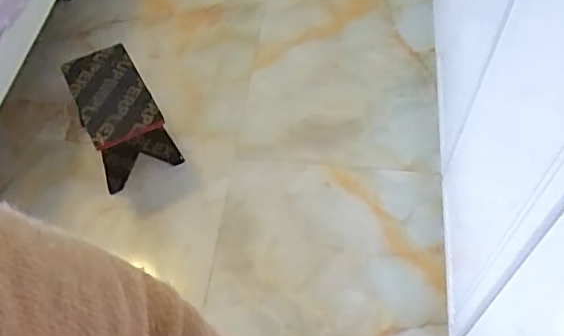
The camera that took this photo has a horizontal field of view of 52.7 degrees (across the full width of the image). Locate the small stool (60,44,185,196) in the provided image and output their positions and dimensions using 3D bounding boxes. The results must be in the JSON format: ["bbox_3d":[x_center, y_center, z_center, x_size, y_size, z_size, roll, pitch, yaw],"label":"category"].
[{"bbox_3d":[-0.383,-0.122,1.347,0.178,0.233,0.260,-25,59,-14],"label":"small stool"}]

